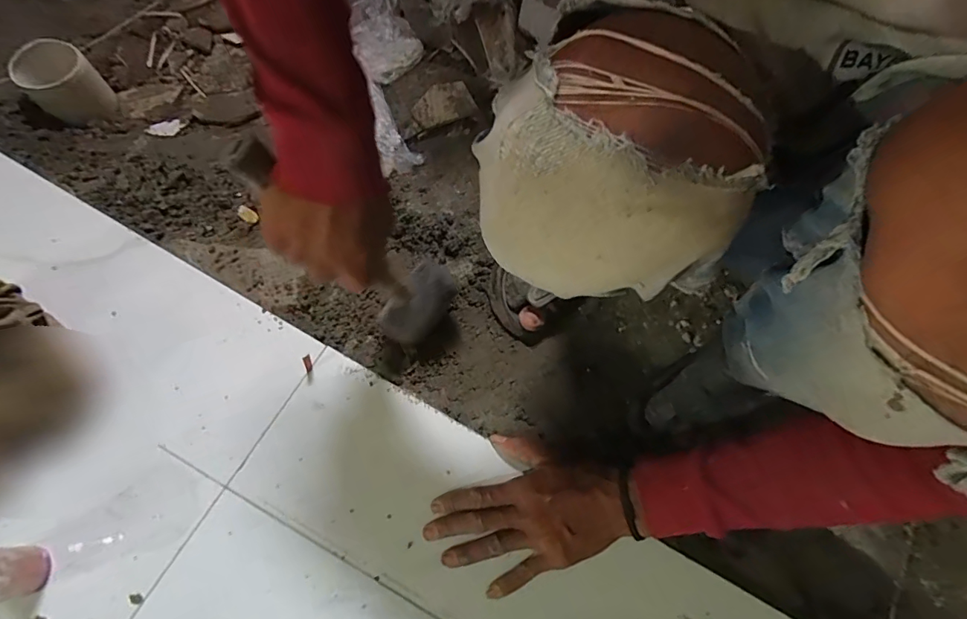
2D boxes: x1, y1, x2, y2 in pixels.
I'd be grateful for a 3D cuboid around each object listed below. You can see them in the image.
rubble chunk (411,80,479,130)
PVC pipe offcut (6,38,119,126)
[{"bbox_3d":[-0.065,-0.323,0.746,0.096,0.017,0.061,-20,72,-9],"label":"rubble chunk"},{"bbox_3d":[-0.610,-0.329,0.694,0.082,0.081,0.090,1,70,-2],"label":"PVC pipe offcut"}]

